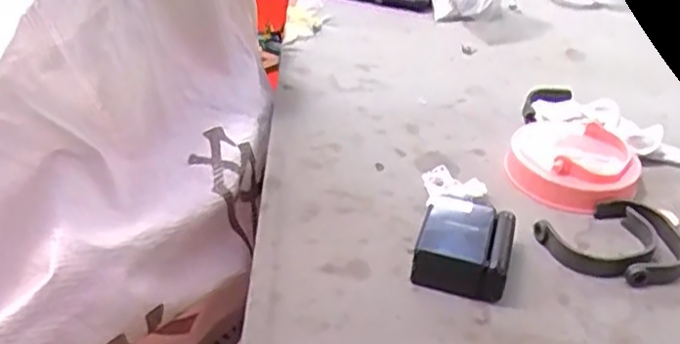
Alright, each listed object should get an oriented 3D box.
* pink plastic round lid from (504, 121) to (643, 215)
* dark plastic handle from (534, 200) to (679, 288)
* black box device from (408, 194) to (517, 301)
[{"bbox_3d":[0.172,-0.005,0.513,0.089,0.028,0.094,3,33,-2],"label":"pink plastic round lid"},{"bbox_3d":[0.186,0.047,0.450,0.092,0.014,0.071,-13,37,-24],"label":"dark plastic handle"},{"bbox_3d":[0.078,0.046,0.430,0.055,0.030,0.064,12,34,11],"label":"black box device"}]

